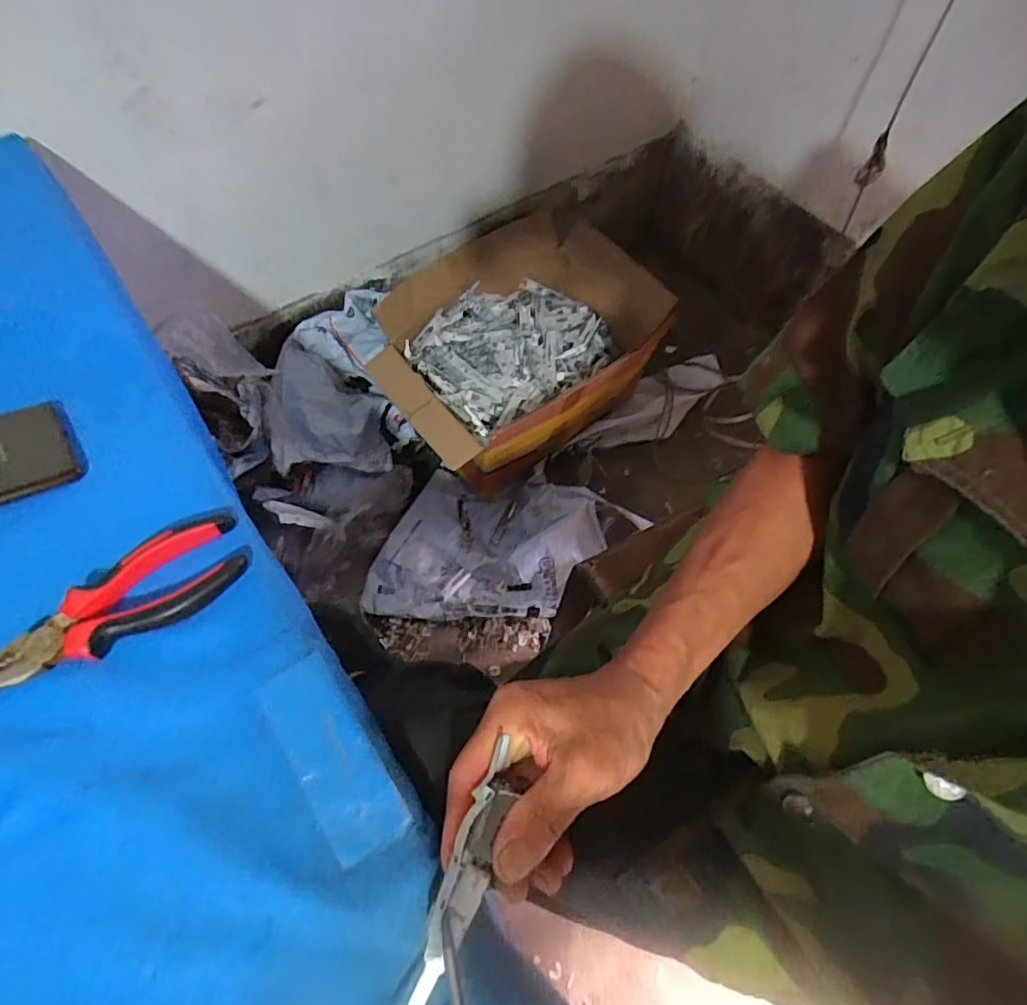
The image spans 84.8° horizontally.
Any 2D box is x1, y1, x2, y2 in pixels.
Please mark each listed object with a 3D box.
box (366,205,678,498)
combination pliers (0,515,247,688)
[{"bbox_3d":[0.020,-0.305,1.061,0.552,0.209,0.373,-34,69,-18],"label":"box"},{"bbox_3d":[-0.235,0.065,0.336,0.150,0.014,0.055,-38,71,-20],"label":"combination pliers"}]

